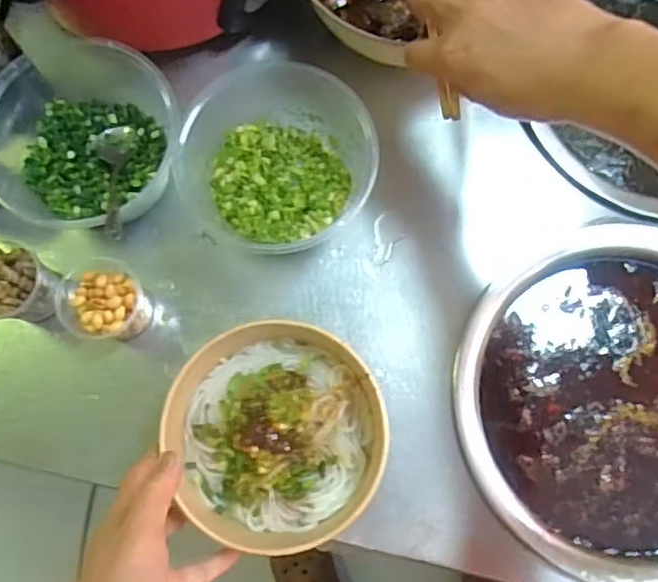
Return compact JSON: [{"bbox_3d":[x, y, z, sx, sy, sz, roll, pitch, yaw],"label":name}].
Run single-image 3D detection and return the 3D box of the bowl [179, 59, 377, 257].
[{"bbox_3d":[-0.042,-0.099,0.475,0.137,0.073,0.132,0,79,1],"label":"bowl"}]

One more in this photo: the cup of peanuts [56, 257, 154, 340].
[{"bbox_3d":[-0.161,0.008,0.475,0.057,0.049,0.060,-12,79,-1],"label":"cup of peanuts"}]

